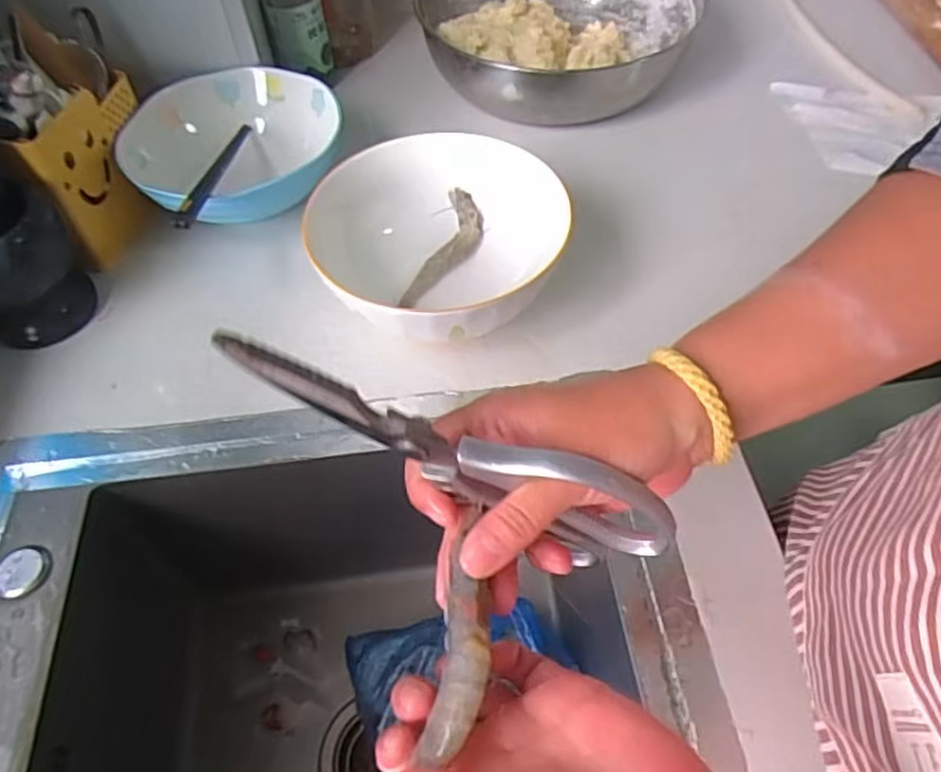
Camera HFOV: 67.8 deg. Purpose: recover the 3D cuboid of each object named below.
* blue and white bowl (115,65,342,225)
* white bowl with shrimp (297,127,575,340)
[{"bbox_3d":[-0.216,-0.218,0.660,0.191,0.066,0.175,-1,54,1],"label":"blue and white bowl"},{"bbox_3d":[-0.020,-0.101,0.566,0.190,0.090,0.203,-1,54,1],"label":"white bowl with shrimp"}]

